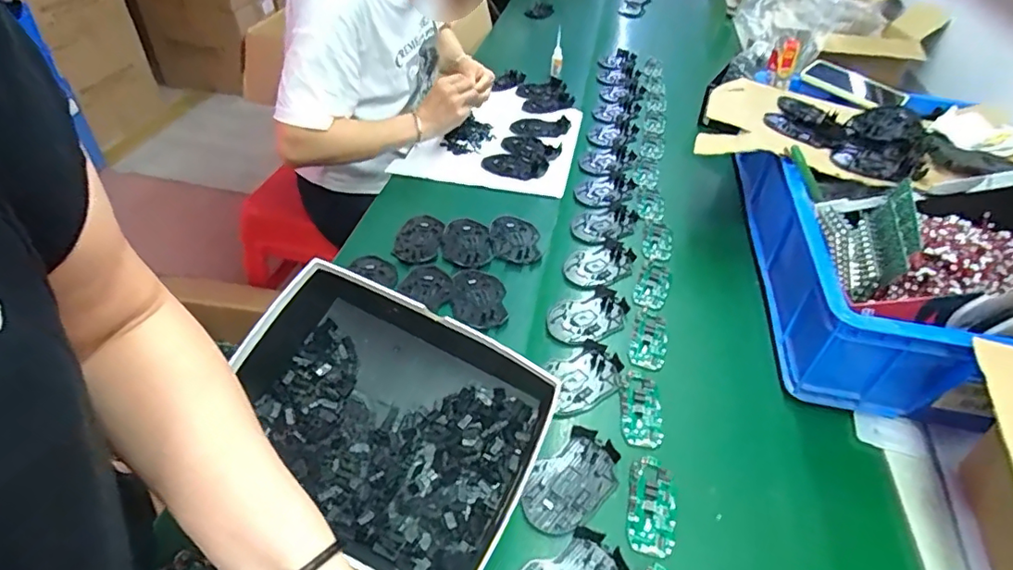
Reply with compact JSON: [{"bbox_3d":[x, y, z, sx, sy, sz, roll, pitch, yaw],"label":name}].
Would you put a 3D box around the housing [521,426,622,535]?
[{"bbox_3d":[0.067,0.199,0.559,0.069,0.009,0.118,35,51,29],"label":"housing"}]

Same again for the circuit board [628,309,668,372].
[{"bbox_3d":[0.186,0.071,0.713,0.044,0.011,0.098,15,44,12],"label":"circuit board"}]

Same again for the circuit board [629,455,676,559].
[{"bbox_3d":[0.144,0.215,0.544,0.043,0.006,0.099,10,43,7],"label":"circuit board"}]

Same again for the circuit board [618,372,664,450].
[{"bbox_3d":[0.154,0.140,0.630,0.044,0.006,0.100,3,43,0],"label":"circuit board"}]

